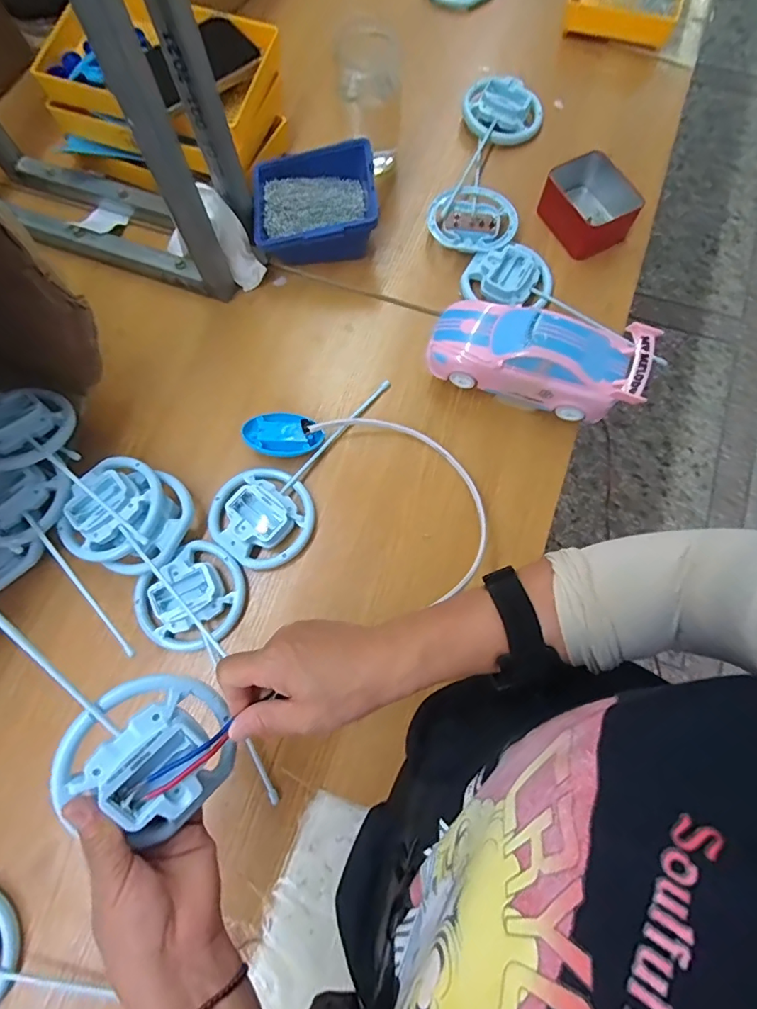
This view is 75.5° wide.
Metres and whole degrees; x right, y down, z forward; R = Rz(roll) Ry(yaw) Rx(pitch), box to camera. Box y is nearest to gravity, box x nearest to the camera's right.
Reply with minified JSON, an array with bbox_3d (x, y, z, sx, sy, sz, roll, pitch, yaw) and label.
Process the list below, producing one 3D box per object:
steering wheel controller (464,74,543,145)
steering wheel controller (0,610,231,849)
[{"bbox_3d":[0.155,-0.491,0.608,0.095,0.026,0.073,6,77,3],"label":"steering wheel controller"},{"bbox_3d":[-0.186,0.105,0.289,0.092,0.036,0.244,-39,106,-8],"label":"steering wheel controller"}]

